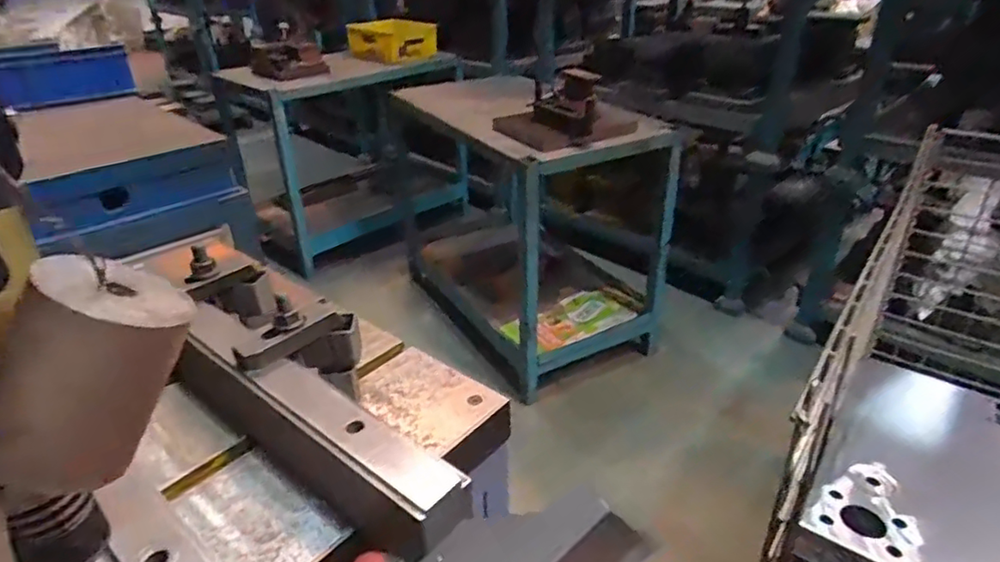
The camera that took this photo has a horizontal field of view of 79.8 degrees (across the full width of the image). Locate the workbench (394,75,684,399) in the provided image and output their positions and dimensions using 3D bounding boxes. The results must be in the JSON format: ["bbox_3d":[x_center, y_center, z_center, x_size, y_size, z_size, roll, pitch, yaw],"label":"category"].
[{"bbox_3d":[0.079,-0.235,1.920,0.540,0.810,0.805,-17,35,-25],"label":"workbench"}]

